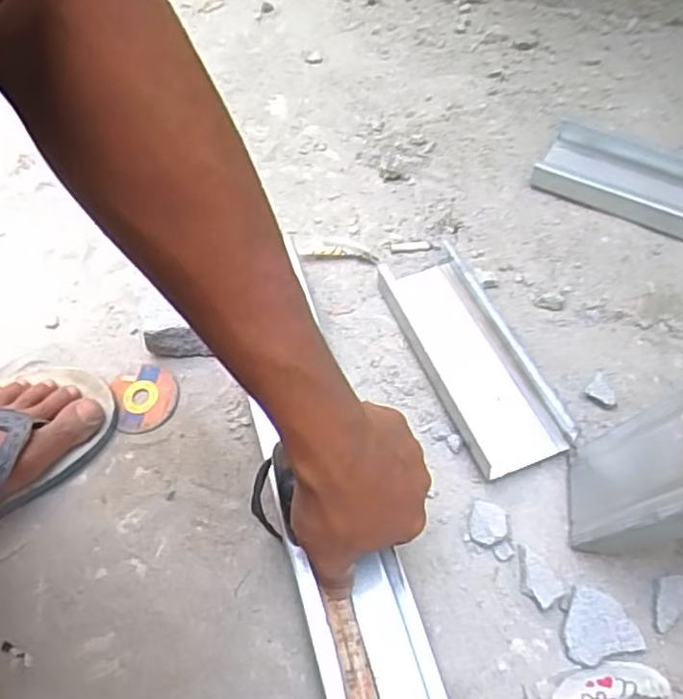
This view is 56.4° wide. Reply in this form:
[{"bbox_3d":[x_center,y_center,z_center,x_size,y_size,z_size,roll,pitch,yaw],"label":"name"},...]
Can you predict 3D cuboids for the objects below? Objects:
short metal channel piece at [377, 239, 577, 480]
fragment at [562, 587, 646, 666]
[{"bbox_3d":[0.111,-0.003,0.557,0.079,0.031,0.224,-19,59,-8],"label":"short metal channel piece"},{"bbox_3d":[0.181,0.197,0.443,0.049,0.010,0.047,-2,59,3],"label":"fragment"}]

